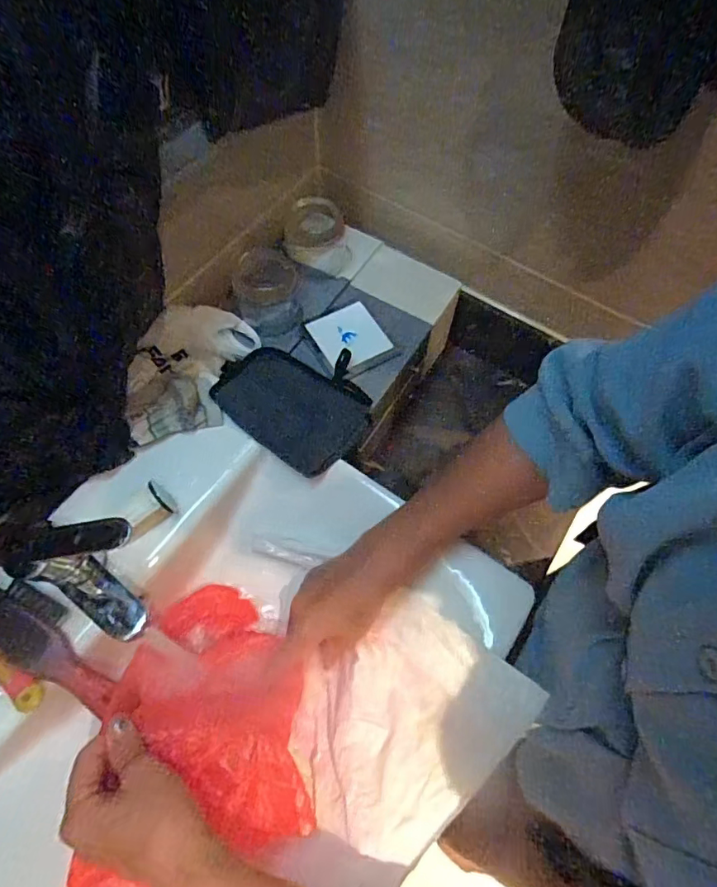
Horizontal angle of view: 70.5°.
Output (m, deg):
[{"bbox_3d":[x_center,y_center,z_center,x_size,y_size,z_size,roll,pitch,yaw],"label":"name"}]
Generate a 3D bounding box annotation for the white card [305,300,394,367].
[{"bbox_3d":[-0.011,-0.123,0.571,0.072,0.008,0.073,-28,68,-14],"label":"white card"}]

